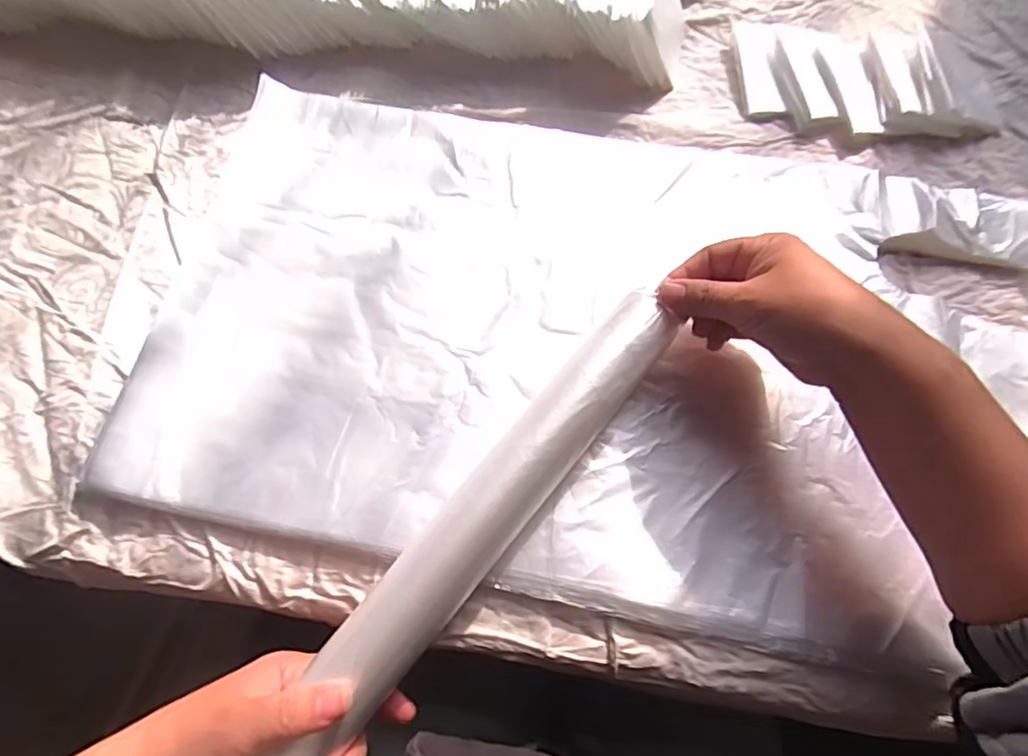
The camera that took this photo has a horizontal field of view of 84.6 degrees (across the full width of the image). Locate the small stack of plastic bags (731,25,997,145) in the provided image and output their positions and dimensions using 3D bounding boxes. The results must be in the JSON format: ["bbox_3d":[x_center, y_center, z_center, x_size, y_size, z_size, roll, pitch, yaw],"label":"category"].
[{"bbox_3d":[0.262,-0.225,0.422,0.178,0.026,0.096,7,69,4],"label":"small stack of plastic bags"}]

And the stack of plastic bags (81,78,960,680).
[{"bbox_3d":[0.014,-0.034,0.358,0.458,0.009,0.311,11,69,5],"label":"stack of plastic bags"}]

